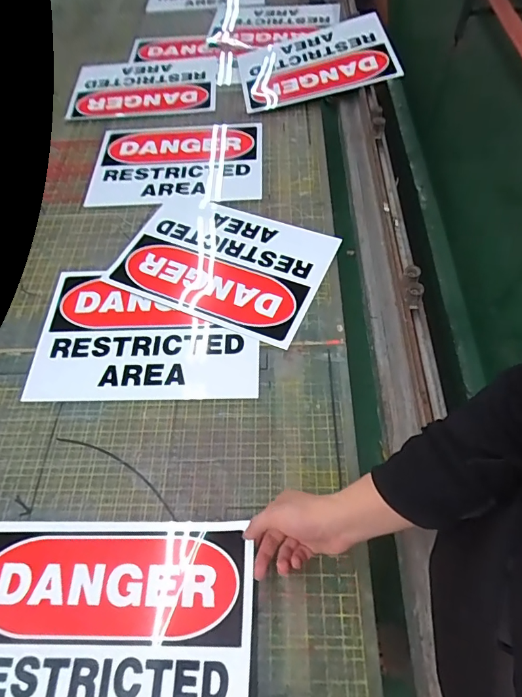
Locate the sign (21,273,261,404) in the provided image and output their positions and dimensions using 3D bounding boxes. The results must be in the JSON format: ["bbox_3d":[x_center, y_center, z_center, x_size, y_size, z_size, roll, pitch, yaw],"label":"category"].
[{"bbox_3d":[-0.180,-0.029,0.702,0.348,0.009,0.235,-1,59,4],"label":"sign"}]

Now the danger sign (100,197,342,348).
[{"bbox_3d":[-0.067,-0.158,0.775,0.347,0.008,0.249,20,62,15],"label":"danger sign"}]

